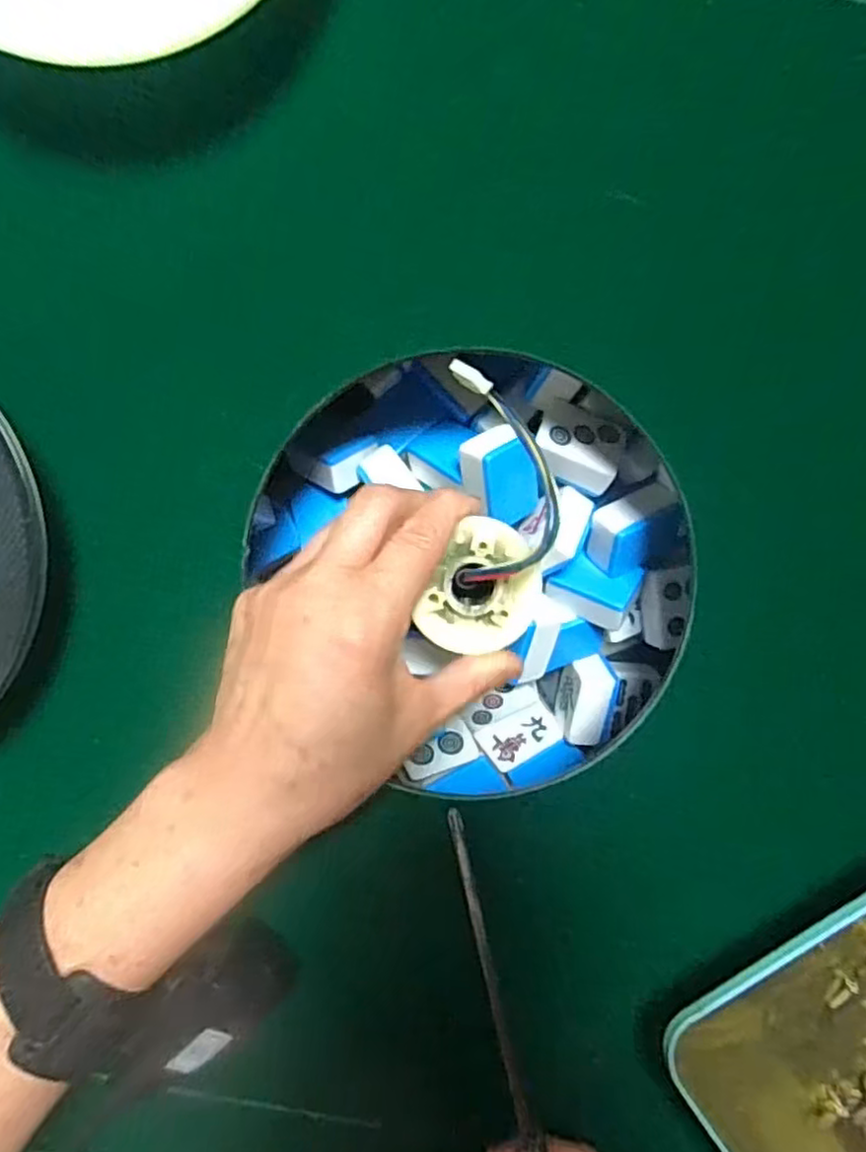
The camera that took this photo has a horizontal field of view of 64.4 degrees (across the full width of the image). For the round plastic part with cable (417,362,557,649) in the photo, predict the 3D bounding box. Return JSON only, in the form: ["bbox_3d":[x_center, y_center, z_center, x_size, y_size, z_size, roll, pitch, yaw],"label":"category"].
[{"bbox_3d":[0.025,-0.024,0.279,0.047,0.028,0.114,8,100,0],"label":"round plastic part with cable"}]

